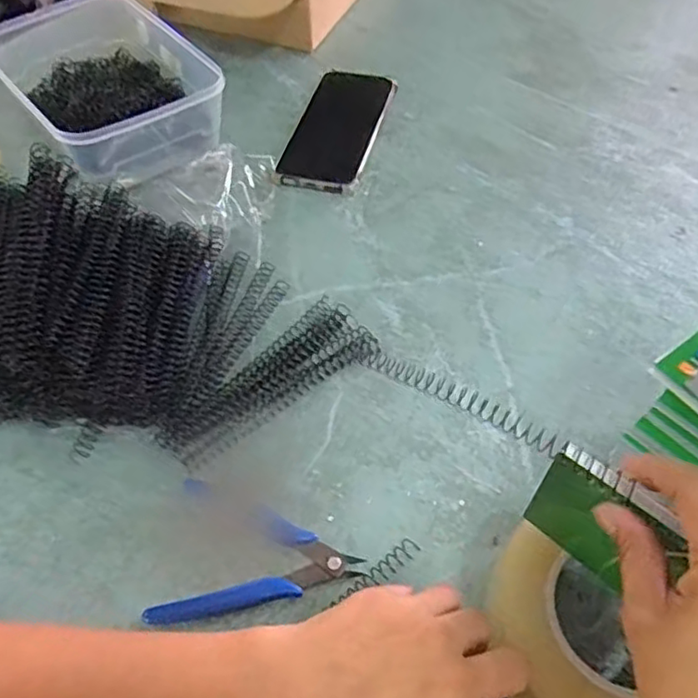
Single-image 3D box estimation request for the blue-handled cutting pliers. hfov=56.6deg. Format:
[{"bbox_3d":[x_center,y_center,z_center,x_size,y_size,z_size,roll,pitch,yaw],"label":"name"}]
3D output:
[{"bbox_3d":[-0.053,0.124,0.396,0.117,0.011,0.089,2,55,4],"label":"blue-handled cutting pliers"}]

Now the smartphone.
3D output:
[{"bbox_3d":[-0.010,-0.213,0.622,0.075,0.014,0.167,13,56,11],"label":"smartphone"}]

